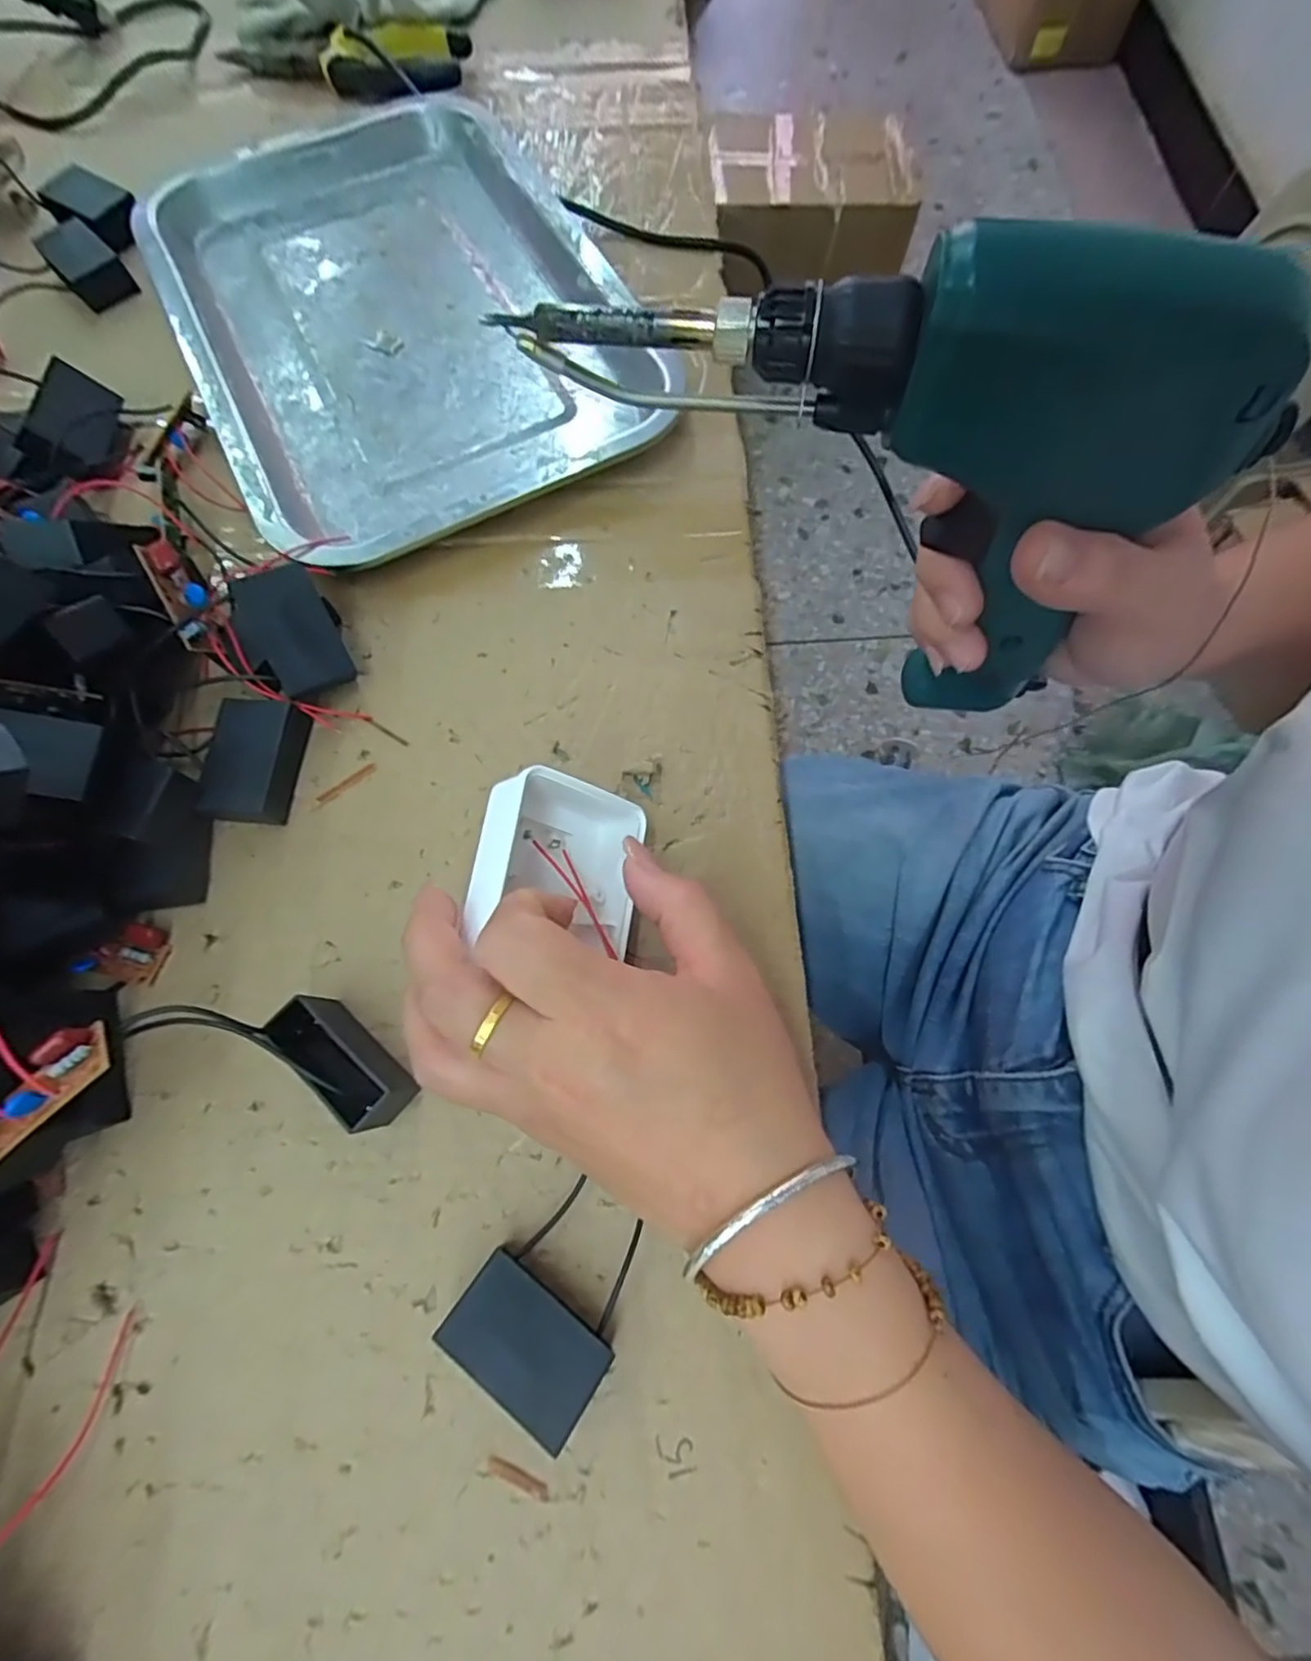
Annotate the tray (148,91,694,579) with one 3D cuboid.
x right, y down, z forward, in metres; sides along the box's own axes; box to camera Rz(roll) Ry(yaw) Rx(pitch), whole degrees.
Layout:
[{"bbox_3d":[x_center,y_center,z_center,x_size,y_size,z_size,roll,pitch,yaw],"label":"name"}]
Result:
[{"bbox_3d":[-0.137,-0.275,0.341,0.206,0.021,0.309,-27,73,-7],"label":"tray"}]

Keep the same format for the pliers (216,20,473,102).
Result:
[{"bbox_3d":[-0.199,-0.497,0.412,0.157,0.018,0.058,17,73,7],"label":"pliers"}]

